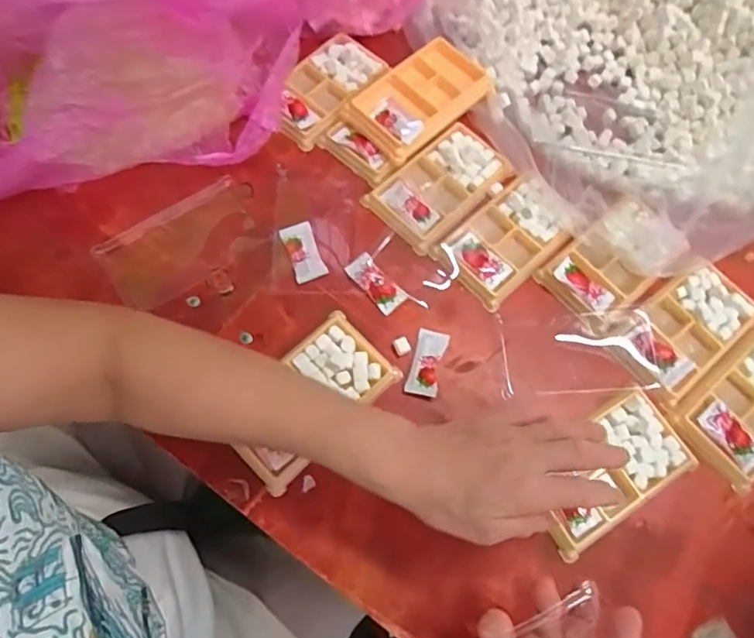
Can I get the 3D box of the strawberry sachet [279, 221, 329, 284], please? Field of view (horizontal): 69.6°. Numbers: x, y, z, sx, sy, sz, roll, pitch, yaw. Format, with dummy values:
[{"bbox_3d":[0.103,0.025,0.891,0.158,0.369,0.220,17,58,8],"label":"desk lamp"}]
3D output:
[{"bbox_3d":[-0.067,-0.060,0.493,0.029,0.007,0.056,-19,70,-10],"label":"strawberry sachet"}]

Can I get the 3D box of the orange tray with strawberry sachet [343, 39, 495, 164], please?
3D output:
[{"bbox_3d":[0.045,-0.223,0.546,0.146,0.027,0.083,-40,75,-16],"label":"orange tray with strawberry sachet"}]

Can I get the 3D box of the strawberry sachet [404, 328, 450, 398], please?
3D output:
[{"bbox_3d":[0.042,0.036,0.457,0.025,0.007,0.056,14,68,3],"label":"strawberry sachet"}]

